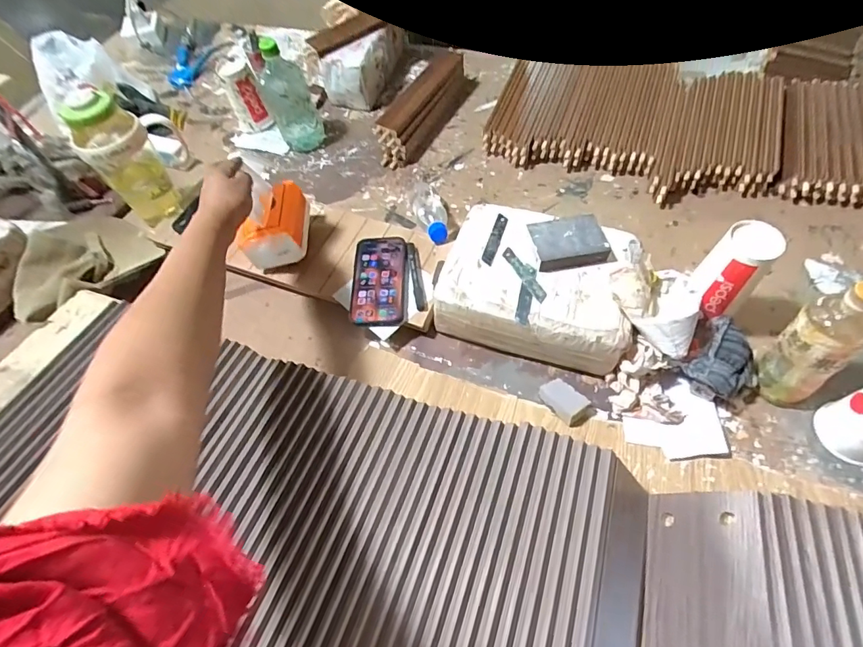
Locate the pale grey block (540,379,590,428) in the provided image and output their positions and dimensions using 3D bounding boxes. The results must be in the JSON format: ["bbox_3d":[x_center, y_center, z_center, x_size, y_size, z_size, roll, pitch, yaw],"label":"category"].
[{"bbox_3d":[0.174,0.100,0.617,0.036,0.026,0.059,-32,59,-16],"label":"pale grey block"}]

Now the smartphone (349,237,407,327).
[{"bbox_3d":[-0.080,-0.068,0.713,0.081,0.008,0.163,-3,58,1],"label":"smartphone"}]

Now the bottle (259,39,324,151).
[{"bbox_3d":[-0.260,-0.418,0.876,0.086,0.201,0.075,-18,56,-7],"label":"bottle"}]

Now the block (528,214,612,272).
[{"bbox_3d":[0.190,-0.113,0.645,0.099,0.028,0.073,-7,53,-3],"label":"block"}]

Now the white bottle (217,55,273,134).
[{"bbox_3d":[-0.380,-0.460,0.945,0.064,0.127,0.082,-22,58,-10],"label":"white bottle"}]

